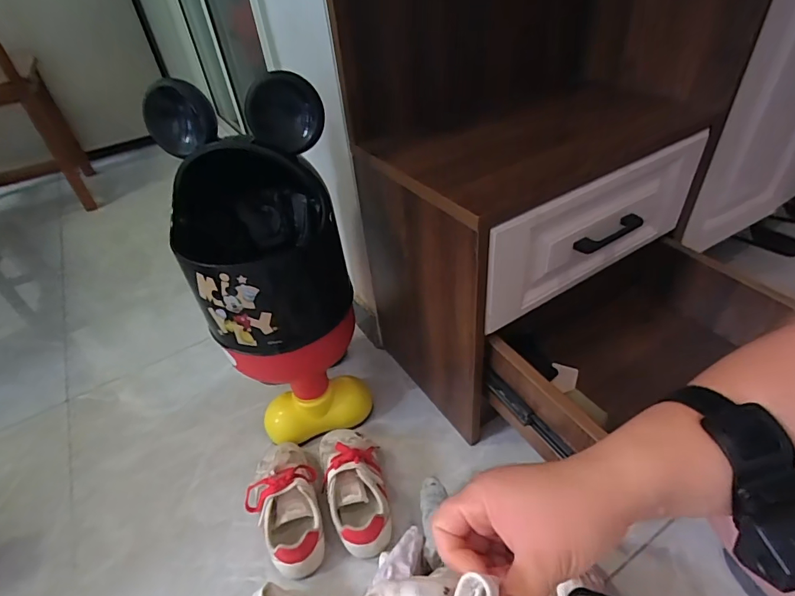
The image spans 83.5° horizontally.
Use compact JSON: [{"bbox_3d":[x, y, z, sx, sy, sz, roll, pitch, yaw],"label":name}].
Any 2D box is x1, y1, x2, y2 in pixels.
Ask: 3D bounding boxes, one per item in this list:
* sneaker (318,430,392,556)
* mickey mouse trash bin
[{"bbox_3d":[-0.065,0.282,0.685,0.093,0.083,0.199,-12,40,-5],"label":"sneaker"},{"bbox_3d":[-0.188,-0.031,0.708,0.228,0.563,0.229,-16,40,-10],"label":"mickey mouse trash bin"}]

